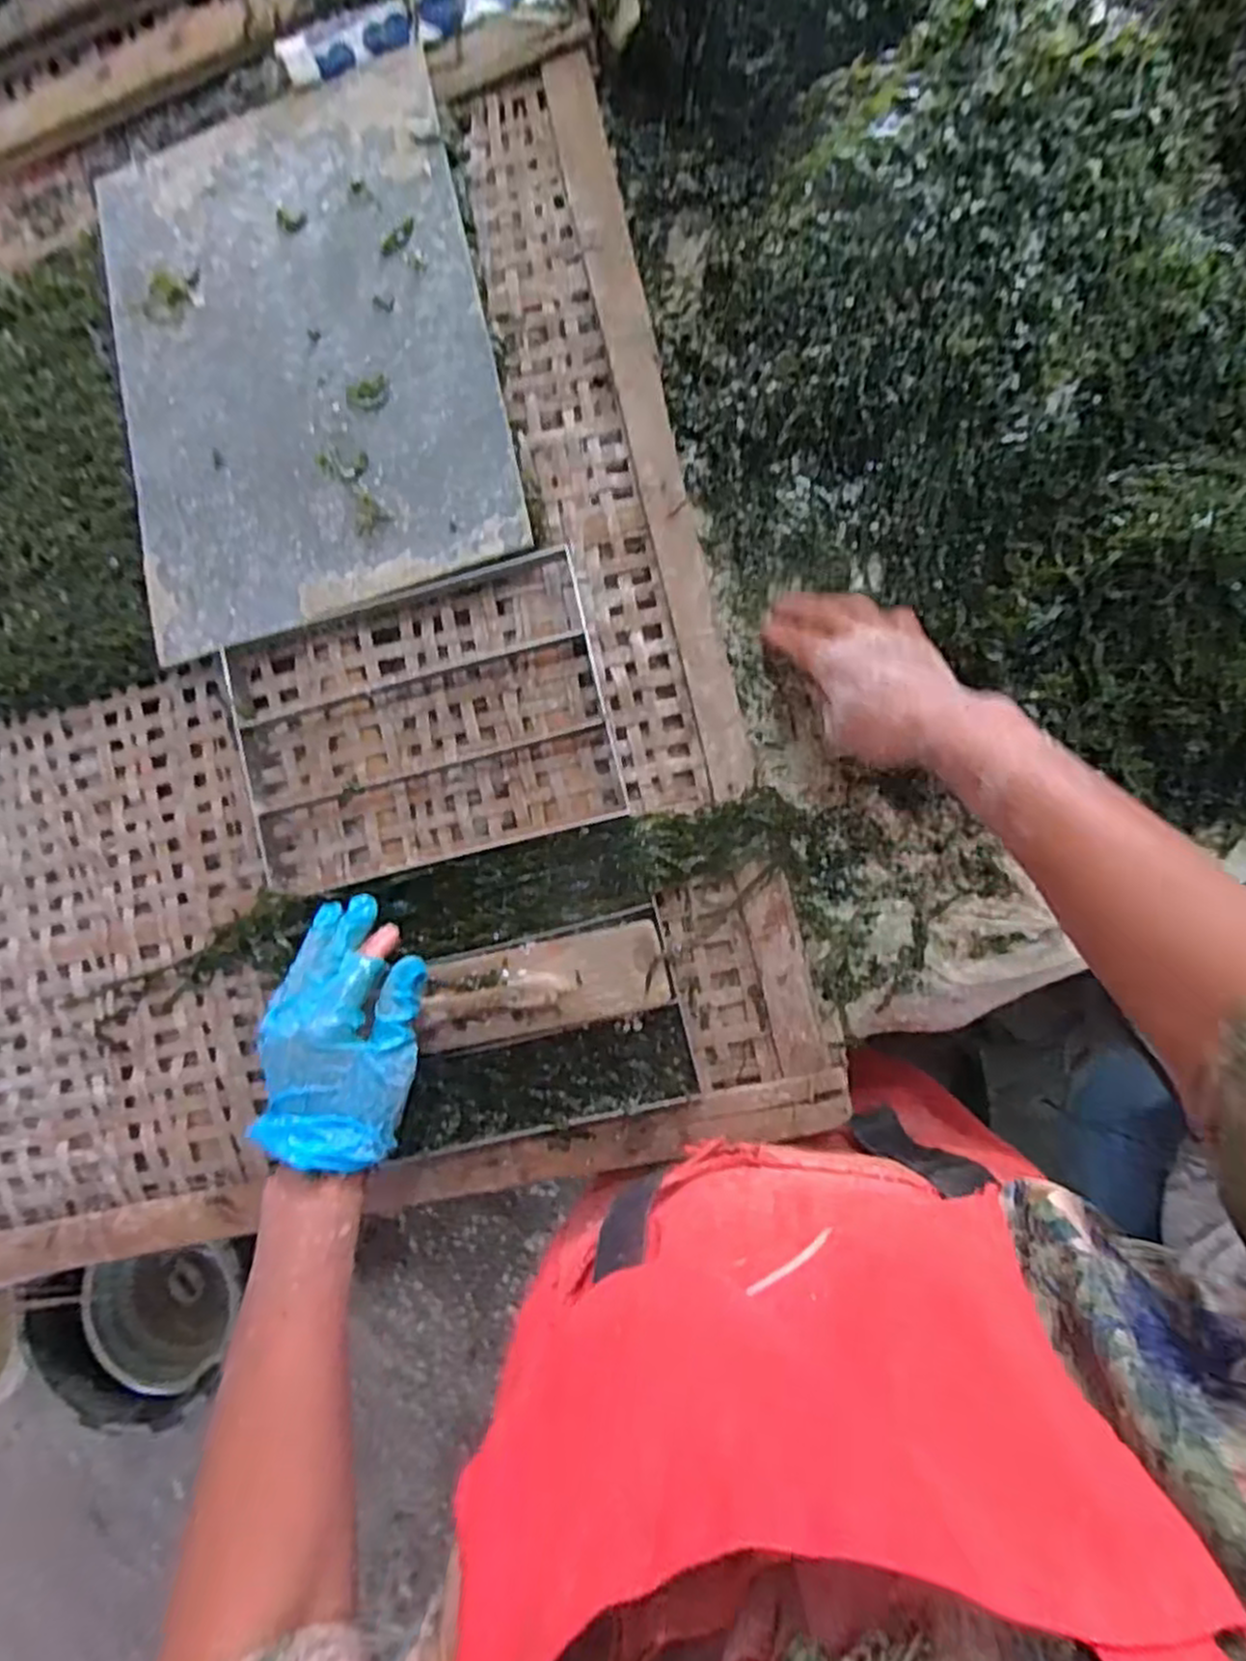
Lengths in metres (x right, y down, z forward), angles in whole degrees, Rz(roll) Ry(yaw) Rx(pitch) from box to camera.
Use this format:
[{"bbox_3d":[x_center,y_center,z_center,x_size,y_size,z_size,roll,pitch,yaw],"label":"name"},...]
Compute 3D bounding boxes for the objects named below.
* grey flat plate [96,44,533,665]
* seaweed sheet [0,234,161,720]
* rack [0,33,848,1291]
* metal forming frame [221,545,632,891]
[{"bbox_3d":[-0.234,-0.349,0.543,0.269,0.008,0.404,-15,80,7],"label":"grey flat plate"},{"bbox_3d":[-0.485,-0.261,0.579,0.244,0.019,0.359,-14,83,6],"label":"seaweed sheet"},{"bbox_3d":[-0.433,-0.138,0.554,0.978,0.044,0.900,-13,85,6],"label":"rack"},{"bbox_3d":[-0.136,-0.069,0.508,0.251,0.030,0.182,-15,85,6],"label":"metal forming frame"}]

